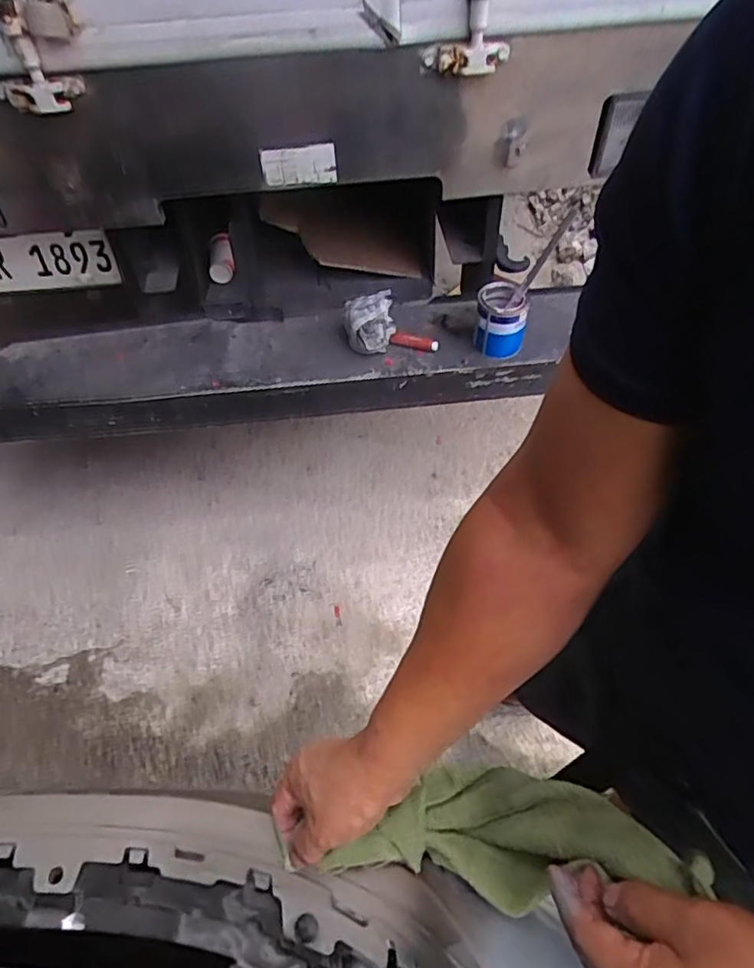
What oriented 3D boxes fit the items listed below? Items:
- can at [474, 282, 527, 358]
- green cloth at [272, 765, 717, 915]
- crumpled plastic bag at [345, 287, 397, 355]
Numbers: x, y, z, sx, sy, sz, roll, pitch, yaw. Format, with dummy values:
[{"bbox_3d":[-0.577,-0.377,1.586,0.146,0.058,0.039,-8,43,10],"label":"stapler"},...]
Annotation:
[{"bbox_3d":[0.265,-0.353,1.247,0.110,0.110,0.114,3,53,4],"label":"can"},{"bbox_3d":[0.096,0.267,0.458,0.270,0.090,0.099,-23,44,35],"label":"green cloth"},{"bbox_3d":[-0.017,-0.342,1.256,0.108,0.098,0.102,-3,53,0],"label":"crumpled plastic bag"}]

